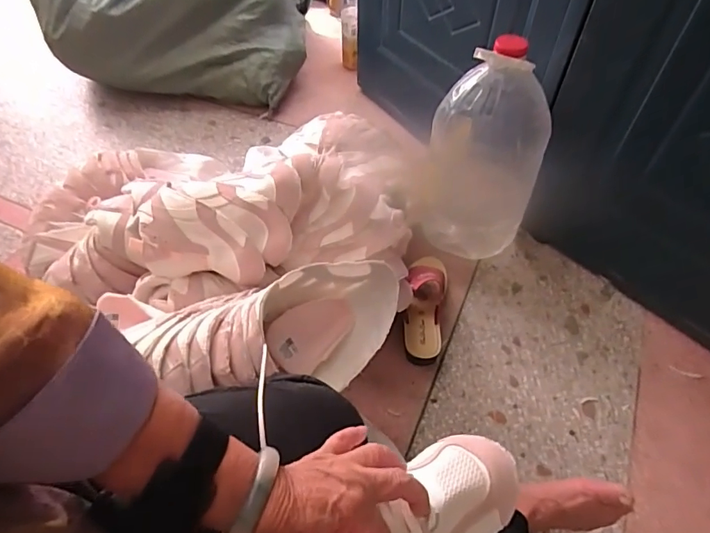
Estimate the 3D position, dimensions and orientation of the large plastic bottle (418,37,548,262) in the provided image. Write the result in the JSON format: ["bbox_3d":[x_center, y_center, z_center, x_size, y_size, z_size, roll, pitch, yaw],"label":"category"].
[{"bbox_3d":[0.240,-0.203,0.884,0.196,0.408,0.166,16,54,12],"label":"large plastic bottle"}]

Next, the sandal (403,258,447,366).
[{"bbox_3d":[0.128,0.066,0.861,0.071,0.078,0.215,8,53,7],"label":"sandal"}]

